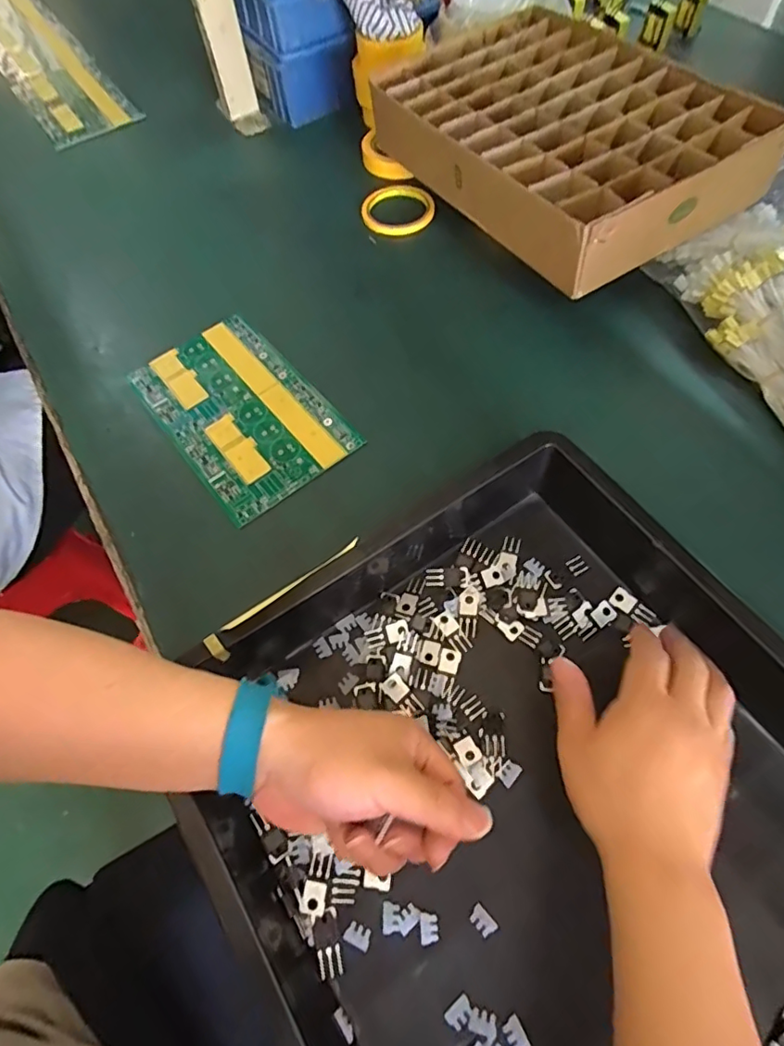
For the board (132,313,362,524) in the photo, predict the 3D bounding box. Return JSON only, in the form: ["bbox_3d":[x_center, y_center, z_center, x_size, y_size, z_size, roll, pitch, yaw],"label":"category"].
[{"bbox_3d":[-0.153,-0.115,0.545,0.144,0.009,0.231,-36,66,-15],"label":"board"}]

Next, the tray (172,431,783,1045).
[{"bbox_3d":[0.139,0.221,0.315,0.407,0.081,0.555,-34,66,-14],"label":"tray"}]

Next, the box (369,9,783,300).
[{"bbox_3d":[0.173,-0.440,0.595,0.269,0.077,0.412,-30,65,-12],"label":"box"}]

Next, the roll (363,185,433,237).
[{"bbox_3d":[0.007,-0.414,0.705,0.092,0.011,0.104,-7,62,-1],"label":"roll"}]

